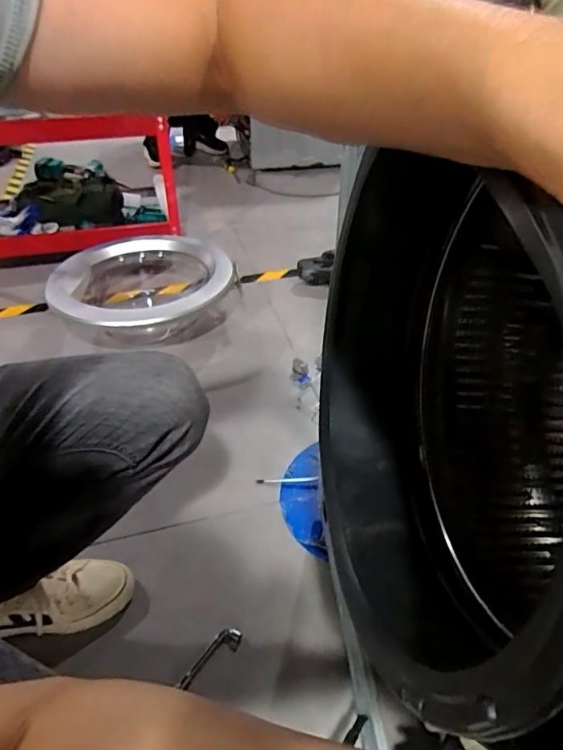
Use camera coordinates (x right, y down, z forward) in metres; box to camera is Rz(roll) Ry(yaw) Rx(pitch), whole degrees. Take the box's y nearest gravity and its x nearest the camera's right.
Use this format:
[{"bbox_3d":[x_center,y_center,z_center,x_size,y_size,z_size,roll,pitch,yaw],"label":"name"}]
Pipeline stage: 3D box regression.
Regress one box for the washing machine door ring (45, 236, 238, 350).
[{"bbox_3d":[-0.324,-0.211,1.268,0.414,0.160,0.442,-1,39,0],"label":"washing machine door ring"}]

